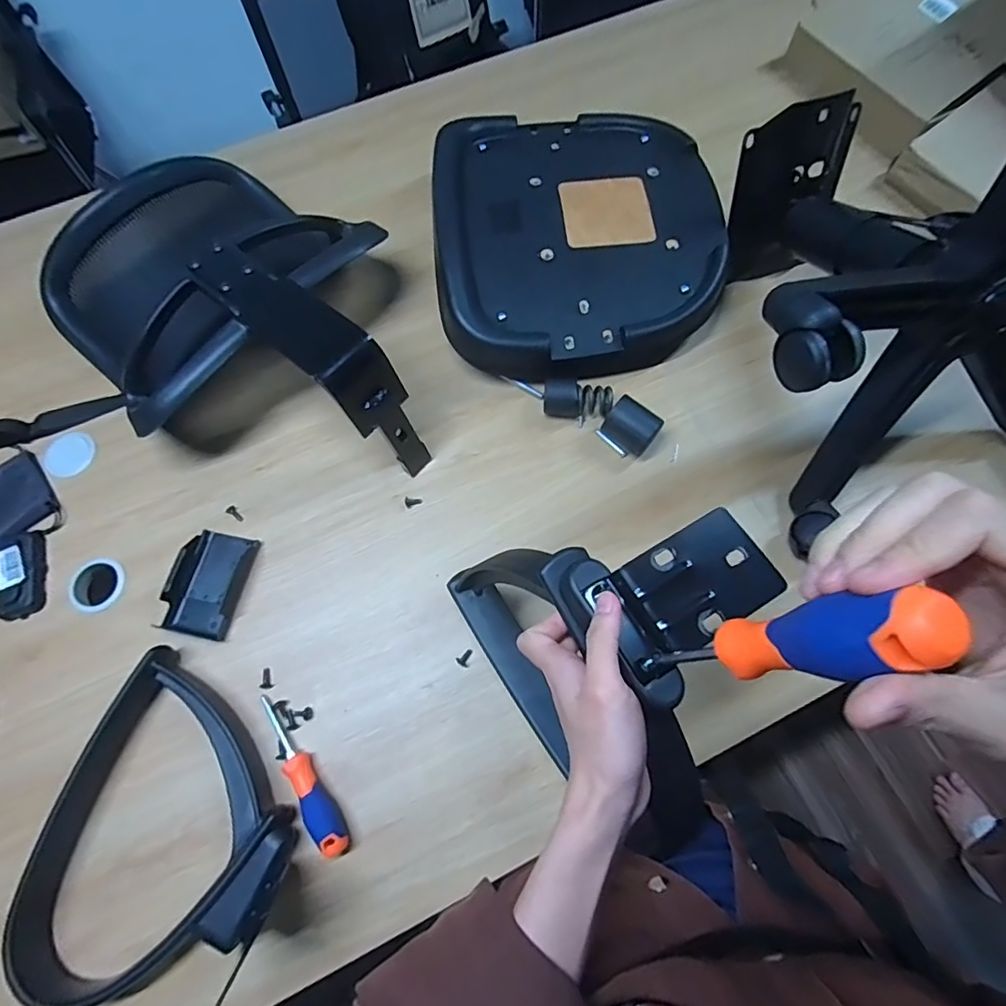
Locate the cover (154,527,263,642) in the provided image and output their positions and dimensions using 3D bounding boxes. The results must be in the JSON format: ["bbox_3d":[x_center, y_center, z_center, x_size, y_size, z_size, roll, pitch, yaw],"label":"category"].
[{"bbox_3d":[-0.361,0.095,0.643,0.081,0.035,0.126,11,70,5],"label":"cover"}]

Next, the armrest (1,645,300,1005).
[{"bbox_3d":[-0.366,0.350,0.535,0.286,0.043,0.268,38,75,14],"label":"armrest"}]

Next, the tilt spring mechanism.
[{"bbox_3d":[0.101,-0.134,0.708,0.222,0.054,0.061,27,72,11],"label":"tilt spring mechanism"}]

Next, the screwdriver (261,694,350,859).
[{"bbox_3d":[-0.217,0.287,0.563,0.026,0.027,0.181,-32,72,-10],"label":"screwdriver"}]

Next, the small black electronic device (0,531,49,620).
[{"bbox_3d":[-0.603,0.090,0.655,0.057,0.018,0.106,-17,70,-5],"label":"small black electronic device"}]

